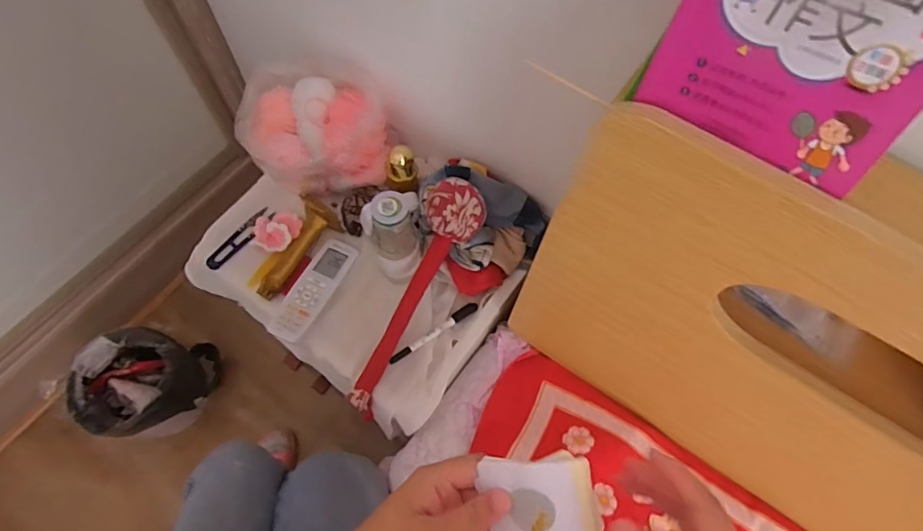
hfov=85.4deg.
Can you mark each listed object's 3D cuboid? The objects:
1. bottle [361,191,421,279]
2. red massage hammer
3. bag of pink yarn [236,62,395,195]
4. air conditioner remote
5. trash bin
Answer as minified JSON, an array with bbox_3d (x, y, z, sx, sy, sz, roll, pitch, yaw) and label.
[{"bbox_3d":[-0.081,-0.031,0.637,0.069,0.143,0.057,-19,67,-10],"label":"bottle"},{"bbox_3d":[-0.066,0.041,0.637,0.078,0.067,0.325,26,91,12],"label":"red massage hammer"},{"bbox_3d":[-0.218,-0.194,0.731,0.222,0.125,0.176,37,69,14],"label":"bag of pink yarn"},{"bbox_3d":[-0.202,0.030,0.685,0.053,0.025,0.155,22,71,11],"label":"air conditioner remote"},{"bbox_3d":[-0.606,0.242,0.998,0.189,0.229,0.187,1,65,-2],"label":"trash bin"}]

